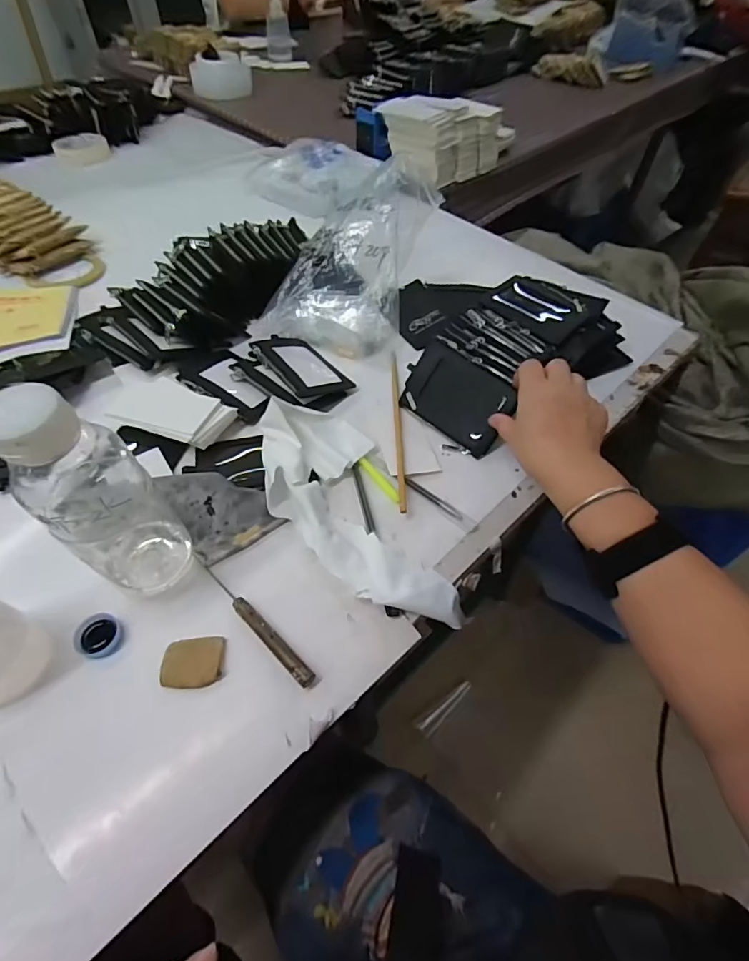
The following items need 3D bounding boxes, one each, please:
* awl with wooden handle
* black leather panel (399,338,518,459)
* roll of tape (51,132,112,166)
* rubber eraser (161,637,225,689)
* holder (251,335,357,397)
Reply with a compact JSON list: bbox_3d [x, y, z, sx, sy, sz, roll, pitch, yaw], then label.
[{"bbox_3d":[-0.090,0.106,0.352,0.125,0.013,0.011,38,61,23],"label":"awl with wooden handle"},{"bbox_3d":[0.080,-0.087,0.479,0.117,0.010,0.077,39,101,26],"label":"black leather panel"},{"bbox_3d":[-0.589,-0.669,0.945,0.098,0.025,0.098,1,53,-1],"label":"roll of tape"},{"bbox_3d":[-0.129,0.129,0.334,0.041,0.006,0.034,-2,54,-4],"label":"rubber eraser"},{"bbox_3d":[-0.083,-0.128,0.517,0.072,0.012,0.106,-14,49,-41],"label":"holder"}]

